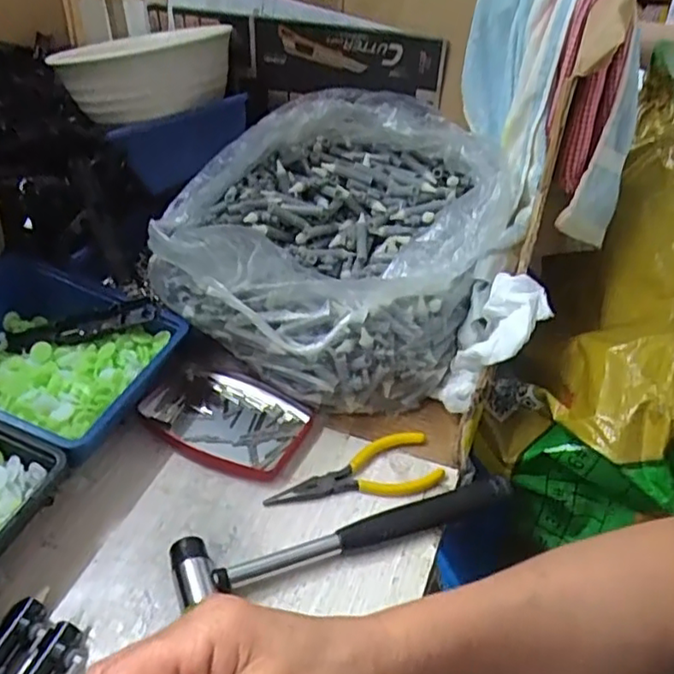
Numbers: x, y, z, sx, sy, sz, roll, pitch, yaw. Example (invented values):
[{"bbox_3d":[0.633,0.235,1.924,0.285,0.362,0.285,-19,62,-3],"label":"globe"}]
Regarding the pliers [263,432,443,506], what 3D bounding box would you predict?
[{"bbox_3d":[0.012,0.100,0.453,0.125,0.012,0.044,-10,41,-17],"label":"pliers"}]

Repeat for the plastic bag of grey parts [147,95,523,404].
[{"bbox_3d":[0.005,-0.087,0.538,0.247,0.143,0.267,27,44,25],"label":"plastic bag of grey parts"}]

